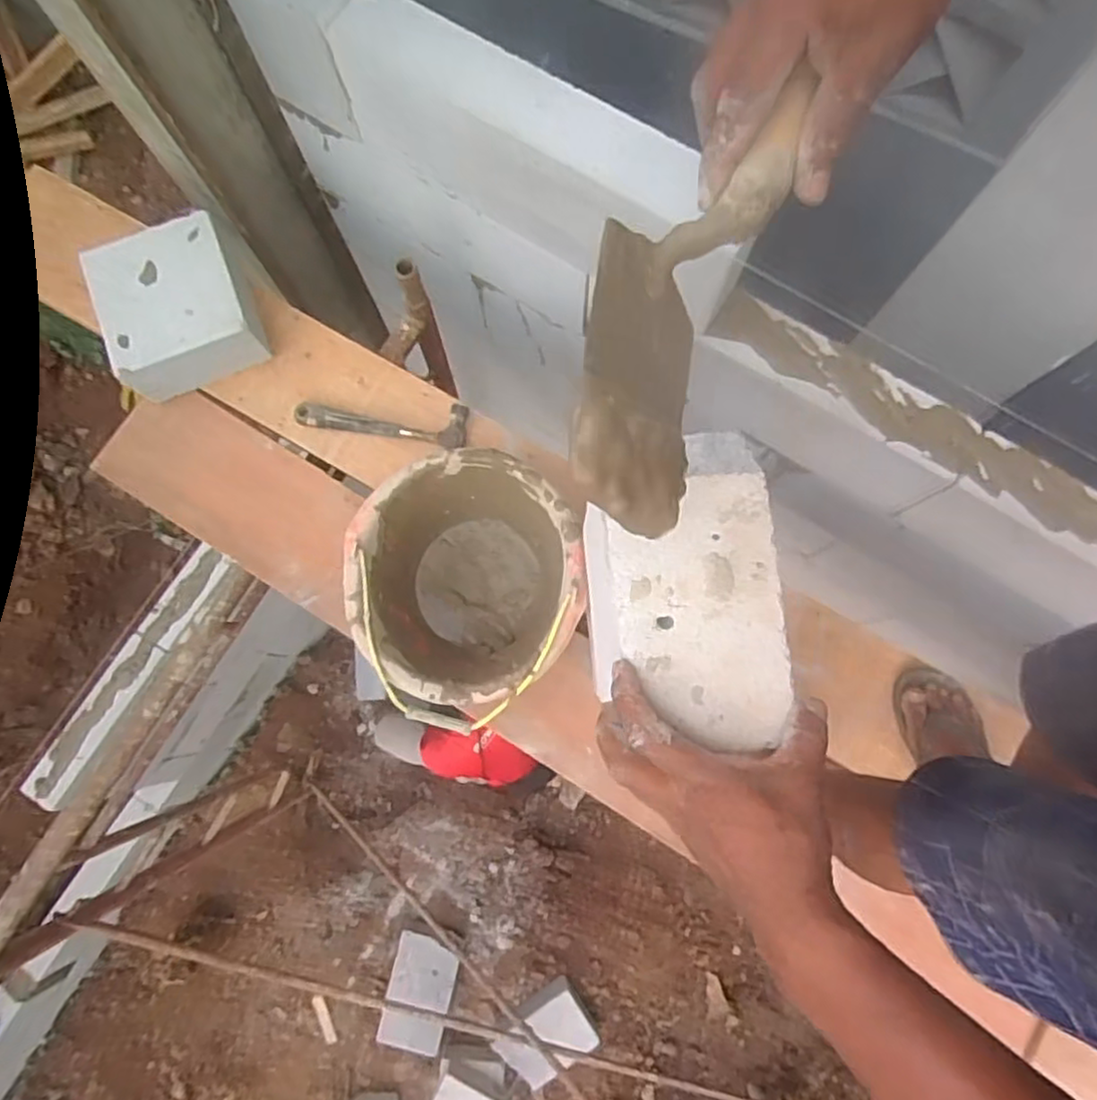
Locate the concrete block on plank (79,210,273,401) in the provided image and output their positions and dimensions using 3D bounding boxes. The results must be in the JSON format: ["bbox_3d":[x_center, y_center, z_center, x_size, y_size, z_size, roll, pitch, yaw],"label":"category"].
[{"bbox_3d":[-0.551,-0.363,1.057,0.205,0.086,0.219,-27,80,-4],"label":"concrete block on plank"}]

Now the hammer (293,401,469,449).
[{"bbox_3d":[-0.251,-0.189,1.068,0.255,0.026,0.069,3,80,1],"label":"hammer"}]

